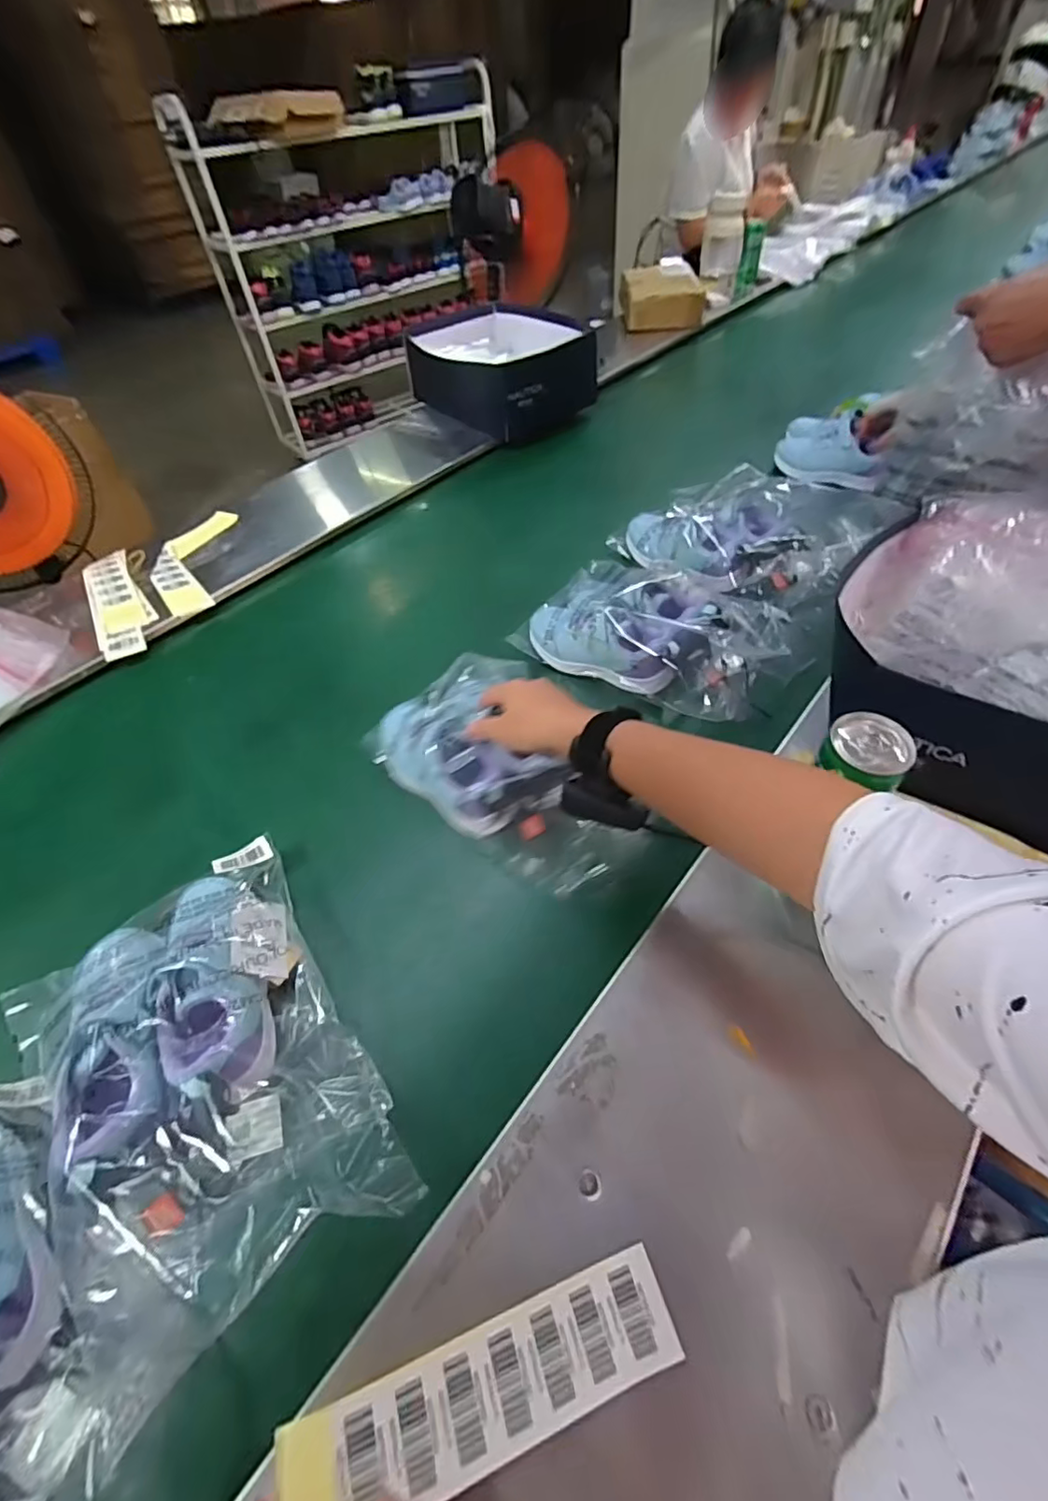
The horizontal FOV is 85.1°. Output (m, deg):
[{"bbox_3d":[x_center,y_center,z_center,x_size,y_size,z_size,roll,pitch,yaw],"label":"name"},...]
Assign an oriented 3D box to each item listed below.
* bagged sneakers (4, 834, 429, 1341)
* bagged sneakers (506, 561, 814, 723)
[{"bbox_3d":[-0.248,0.236,0.432,0.211,0.094,0.316,-30,54,-17],"label":"bagged sneakers"},{"bbox_3d":[0.176,-0.155,0.711,0.307,0.080,0.213,25,58,24],"label":"bagged sneakers"}]

